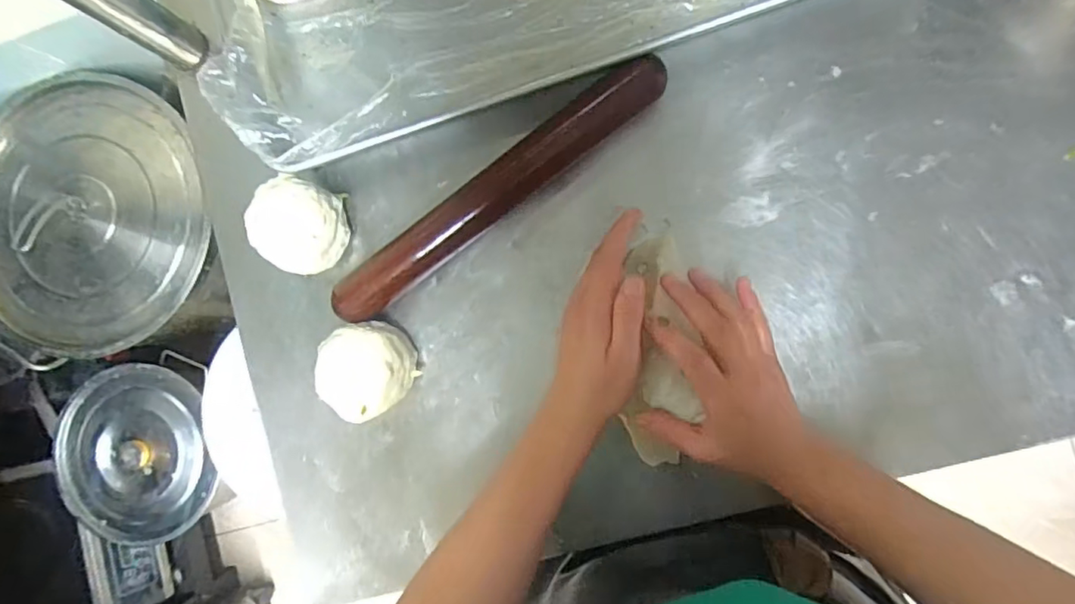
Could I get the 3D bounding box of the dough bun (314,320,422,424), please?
[{"bbox_3d":[-0.139,0.055,0.466,0.074,0.044,0.073,0,89,5],"label":"dough bun"}]

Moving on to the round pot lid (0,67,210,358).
[{"bbox_3d":[-0.776,-0.147,0.951,0.417,0.066,0.449,0,89,5],"label":"round pot lid"}]

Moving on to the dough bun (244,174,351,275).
[{"bbox_3d":[-0.197,-0.062,0.472,0.068,0.050,0.073,0,89,5],"label":"dough bun"}]

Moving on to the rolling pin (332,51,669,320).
[{"bbox_3d":[-0.033,-0.090,0.463,0.311,0.032,0.038,-36,87,4],"label":"rolling pin"}]

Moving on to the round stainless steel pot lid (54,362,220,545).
[{"bbox_3d":[-0.721,0.275,1.016,0.296,0.079,0.319,0,89,5],"label":"round stainless steel pot lid"}]

